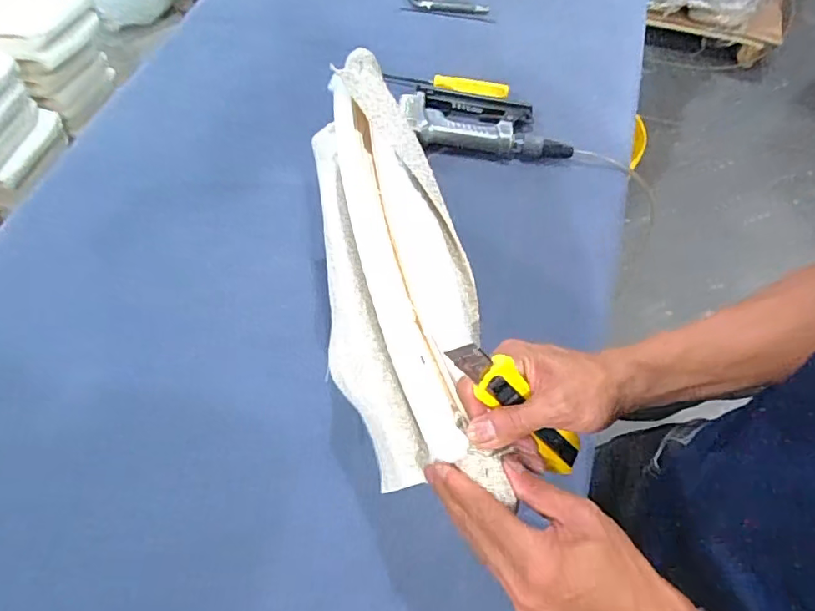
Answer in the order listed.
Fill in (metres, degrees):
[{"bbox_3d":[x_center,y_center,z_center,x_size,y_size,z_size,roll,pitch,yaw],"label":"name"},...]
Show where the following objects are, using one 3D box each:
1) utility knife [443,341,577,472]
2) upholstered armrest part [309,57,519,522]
[{"bbox_3d":[0.081,0.073,0.368,0.026,0.163,0.019,-13,44,37],"label":"utility knife"},{"bbox_3d":[-0.012,-0.032,0.445,0.110,0.099,0.387,-8,70,-11],"label":"upholstered armrest part"}]

